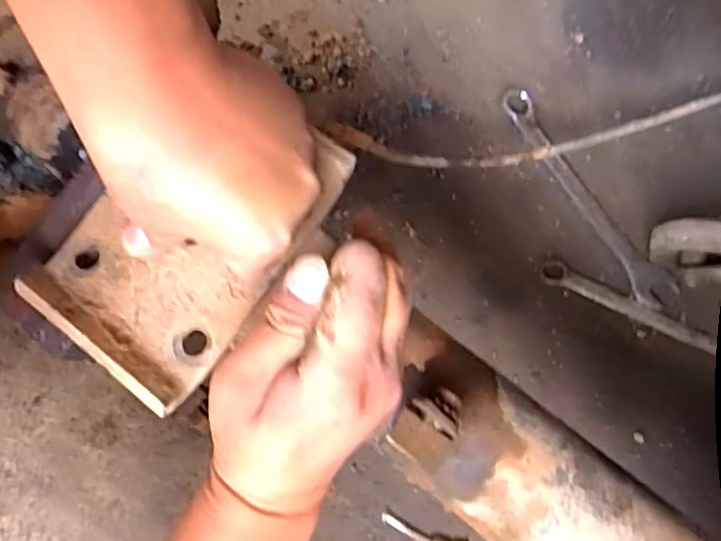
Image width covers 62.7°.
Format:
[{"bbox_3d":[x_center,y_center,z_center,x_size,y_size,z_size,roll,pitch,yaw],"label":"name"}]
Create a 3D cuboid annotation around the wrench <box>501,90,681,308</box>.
[{"bbox_3d":[0.215,-0.078,0.571,0.036,0.014,0.249,-27,71,-11],"label":"wrench"}]

